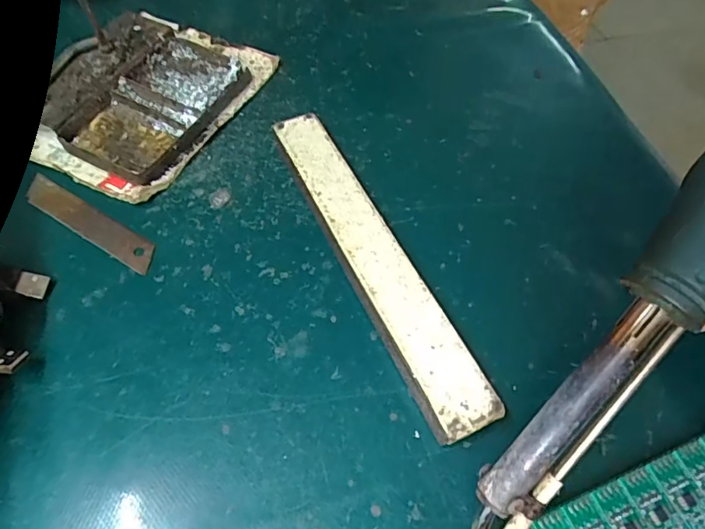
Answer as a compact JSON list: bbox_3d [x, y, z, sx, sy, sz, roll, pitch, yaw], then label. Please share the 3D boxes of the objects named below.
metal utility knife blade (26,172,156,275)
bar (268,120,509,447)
[{"bbox_3d":[-0.146,-0.025,0.278,0.098,0.004,0.017,28,61,17],"label":"metal utility knife blade"},{"bbox_3d":[0.007,-0.005,0.257,0.030,0.019,0.196,-22,59,-13],"label":"bar"}]

